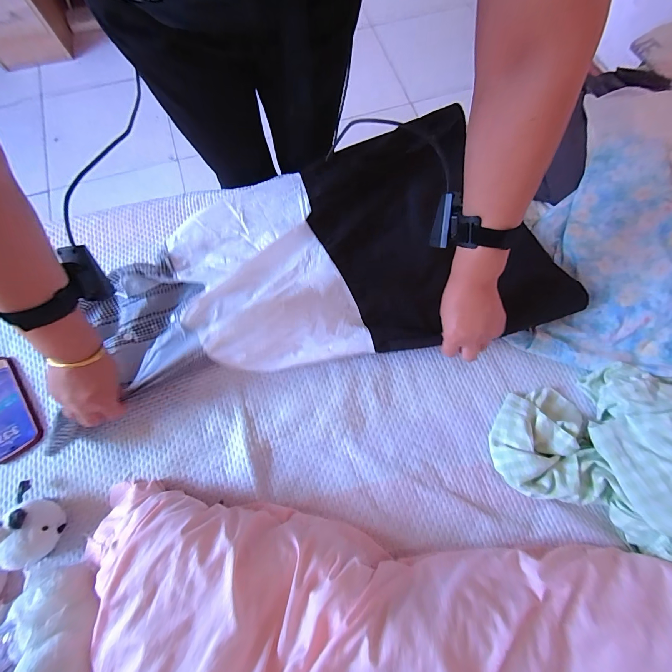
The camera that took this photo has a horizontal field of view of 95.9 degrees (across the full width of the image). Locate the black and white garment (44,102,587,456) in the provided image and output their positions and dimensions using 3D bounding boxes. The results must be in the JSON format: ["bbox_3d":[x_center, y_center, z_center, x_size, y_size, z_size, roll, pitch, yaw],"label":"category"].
[{"bbox_3d":[-0.058,-0.120,0.528,0.753,0.054,0.404,-16,76,-4],"label":"black and white garment"}]

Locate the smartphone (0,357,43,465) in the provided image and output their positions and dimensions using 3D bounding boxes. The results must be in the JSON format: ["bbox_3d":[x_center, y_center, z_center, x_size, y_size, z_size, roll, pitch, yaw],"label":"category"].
[{"bbox_3d":[-0.557,0.121,0.502,0.090,0.010,0.174,-33,77,-8],"label":"smartphone"}]

